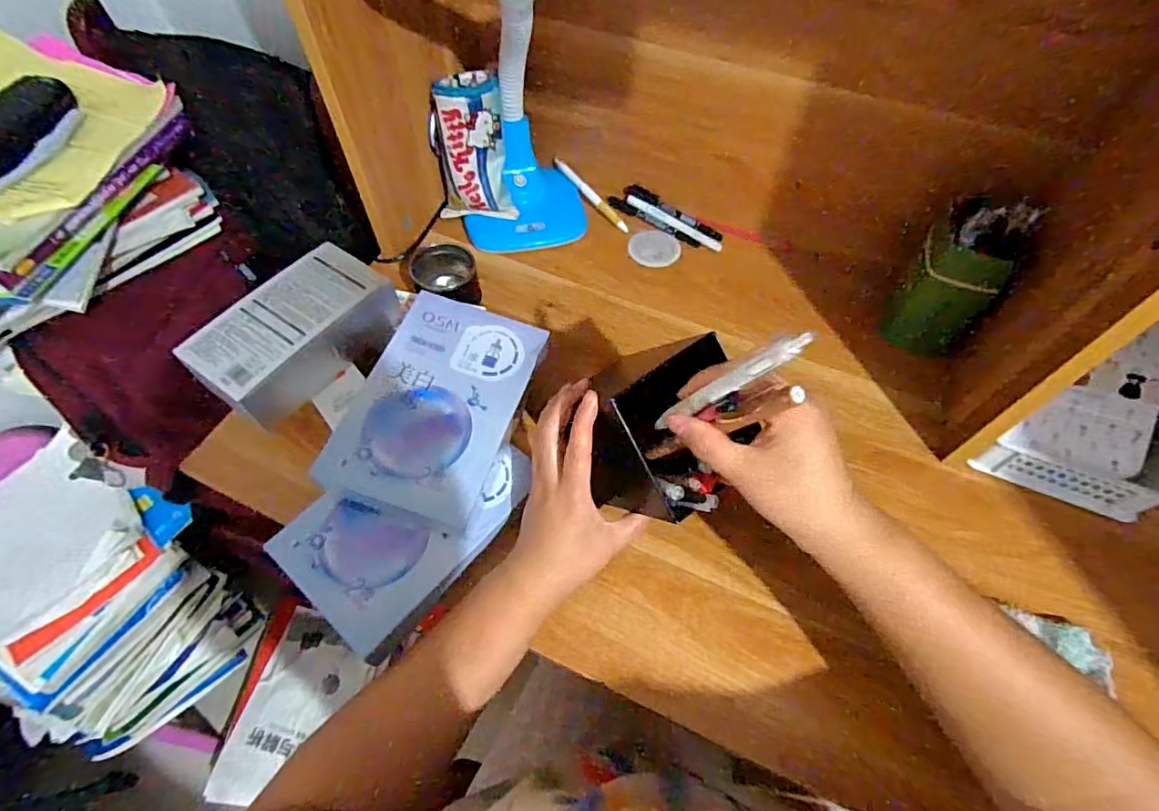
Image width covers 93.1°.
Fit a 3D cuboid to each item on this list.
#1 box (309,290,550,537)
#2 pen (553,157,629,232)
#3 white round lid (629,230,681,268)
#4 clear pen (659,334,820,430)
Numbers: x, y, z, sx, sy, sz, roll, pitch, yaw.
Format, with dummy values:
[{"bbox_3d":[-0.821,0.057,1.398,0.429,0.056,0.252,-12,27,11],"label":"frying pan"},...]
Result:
[{"bbox_3d":[-0.122,0.001,0.491,0.131,0.050,0.203,16,60,12],"label":"box"},{"bbox_3d":[0.017,-0.270,0.705,0.015,0.012,0.131,-41,83,-21],"label":"pen"},{"bbox_3d":[0.093,-0.194,0.679,0.062,0.010,0.052,6,58,3],"label":"white round lid"},{"bbox_3d":[0.081,-0.010,0.315,0.010,0.134,0.009,30,60,-12],"label":"clear pen"}]

